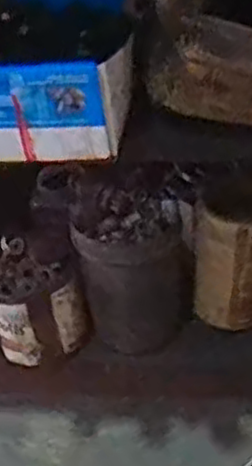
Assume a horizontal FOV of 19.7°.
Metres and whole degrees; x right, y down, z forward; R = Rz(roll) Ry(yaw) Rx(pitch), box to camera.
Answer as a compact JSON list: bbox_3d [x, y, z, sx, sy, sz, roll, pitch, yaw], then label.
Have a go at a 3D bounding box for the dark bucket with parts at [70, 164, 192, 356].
[{"bbox_3d":[0.012,0.036,1.126,0.163,0.246,0.169,-4,40,3],"label":"dark bucket with parts"}]

